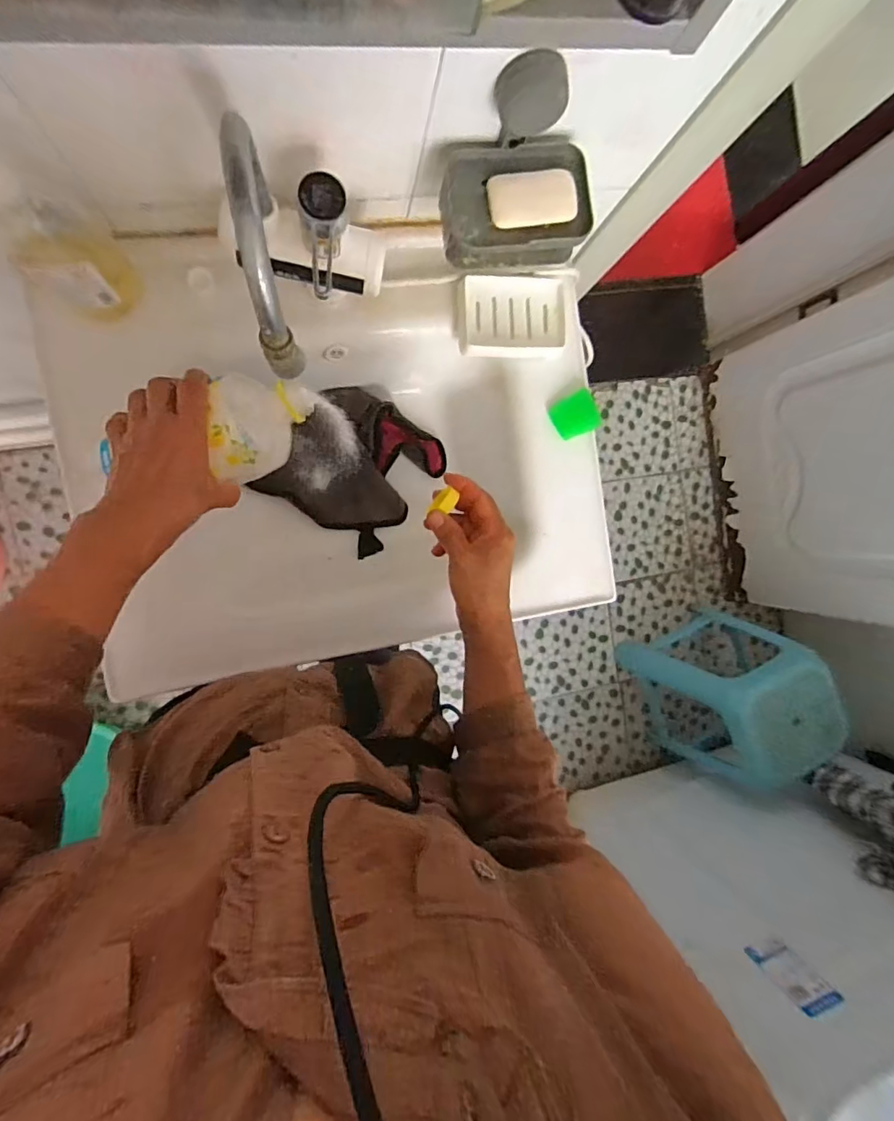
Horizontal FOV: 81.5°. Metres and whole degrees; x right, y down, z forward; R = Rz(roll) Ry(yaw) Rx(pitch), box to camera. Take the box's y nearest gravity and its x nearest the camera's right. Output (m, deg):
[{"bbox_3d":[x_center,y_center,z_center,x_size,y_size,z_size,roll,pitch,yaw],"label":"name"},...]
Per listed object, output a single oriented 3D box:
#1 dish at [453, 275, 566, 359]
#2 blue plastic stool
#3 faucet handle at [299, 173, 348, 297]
[{"bbox_3d":[0.078,-0.289,0.616,0.131,0.024,0.088,-4,93,-11],"label":"dish"},{"bbox_3d":[0.782,0.361,1.393,0.359,0.444,0.350,-23,96,-10],"label":"blue plastic stool"},{"bbox_3d":[-0.106,-0.274,0.447,0.039,0.041,0.098,-3,93,-12],"label":"faucet handle"}]

